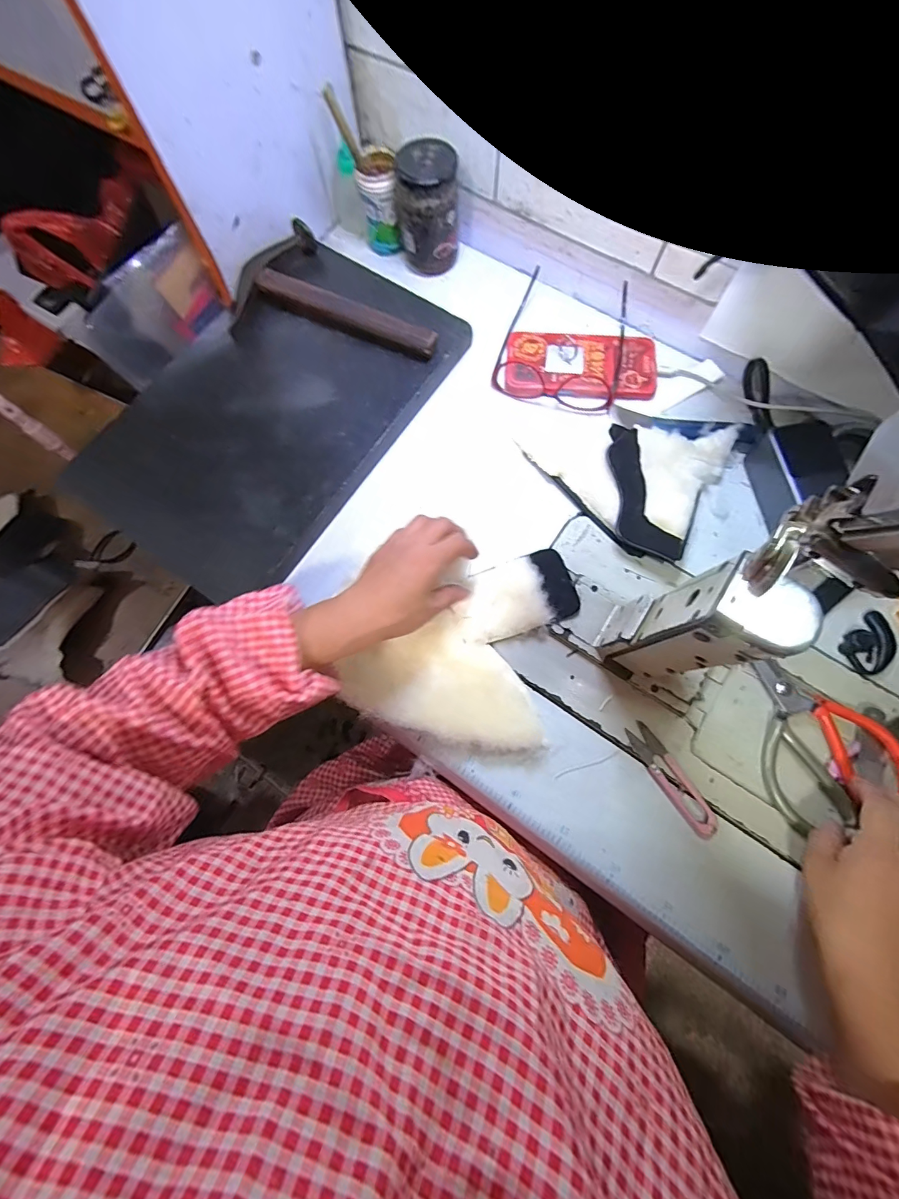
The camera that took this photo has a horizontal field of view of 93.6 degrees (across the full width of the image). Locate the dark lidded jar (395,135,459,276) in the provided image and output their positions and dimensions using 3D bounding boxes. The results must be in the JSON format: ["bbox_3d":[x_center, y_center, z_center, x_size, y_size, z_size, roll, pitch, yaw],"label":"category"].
[{"bbox_3d":[-0.024,-0.417,0.459,0.065,0.099,0.061,0,76,-1],"label":"dark lidded jar"}]

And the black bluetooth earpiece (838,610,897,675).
[{"bbox_3d":[0.383,0.041,0.383,0.053,0.016,0.038,-39,80,-10],"label":"black bluetooth earpiece"}]

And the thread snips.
[{"bbox_3d":[0.191,0.155,0.363,0.025,0.006,0.102,-34,79,-9],"label":"thread snips"}]

